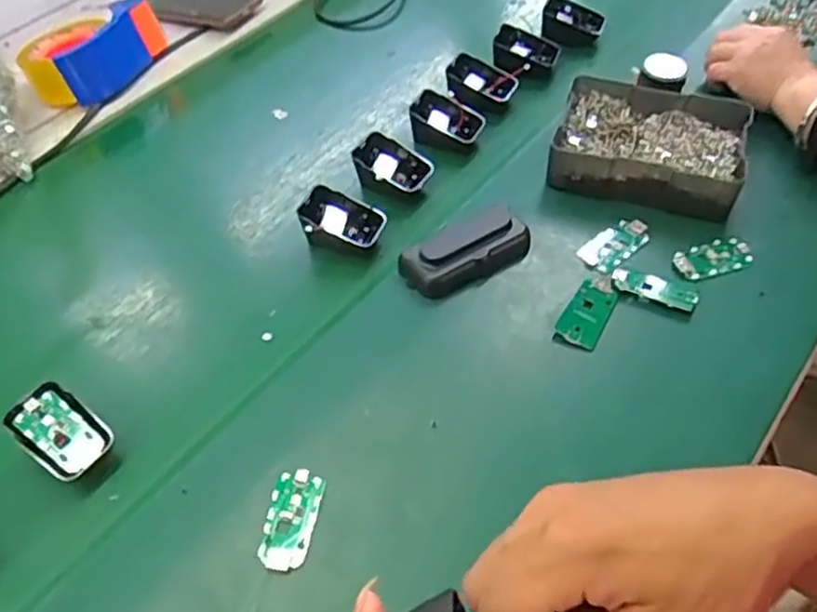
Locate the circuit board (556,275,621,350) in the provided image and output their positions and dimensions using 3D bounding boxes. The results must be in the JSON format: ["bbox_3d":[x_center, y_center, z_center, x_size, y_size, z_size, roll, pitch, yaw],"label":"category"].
[{"bbox_3d":[0.140,0.001,0.550,0.031,0.010,0.069,23,55,23],"label":"circuit board"}]

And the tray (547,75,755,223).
[{"bbox_3d":[0.215,-0.145,0.645,0.159,0.040,0.126,13,52,16],"label":"tray"}]

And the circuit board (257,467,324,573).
[{"bbox_3d":[-0.074,0.133,0.452,0.030,0.004,0.064,3,50,8],"label":"circuit board"}]

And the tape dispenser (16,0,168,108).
[{"bbox_3d":[-0.347,-0.280,0.799,0.151,0.063,0.102,-19,50,-11],"label":"tape dispenser"}]

